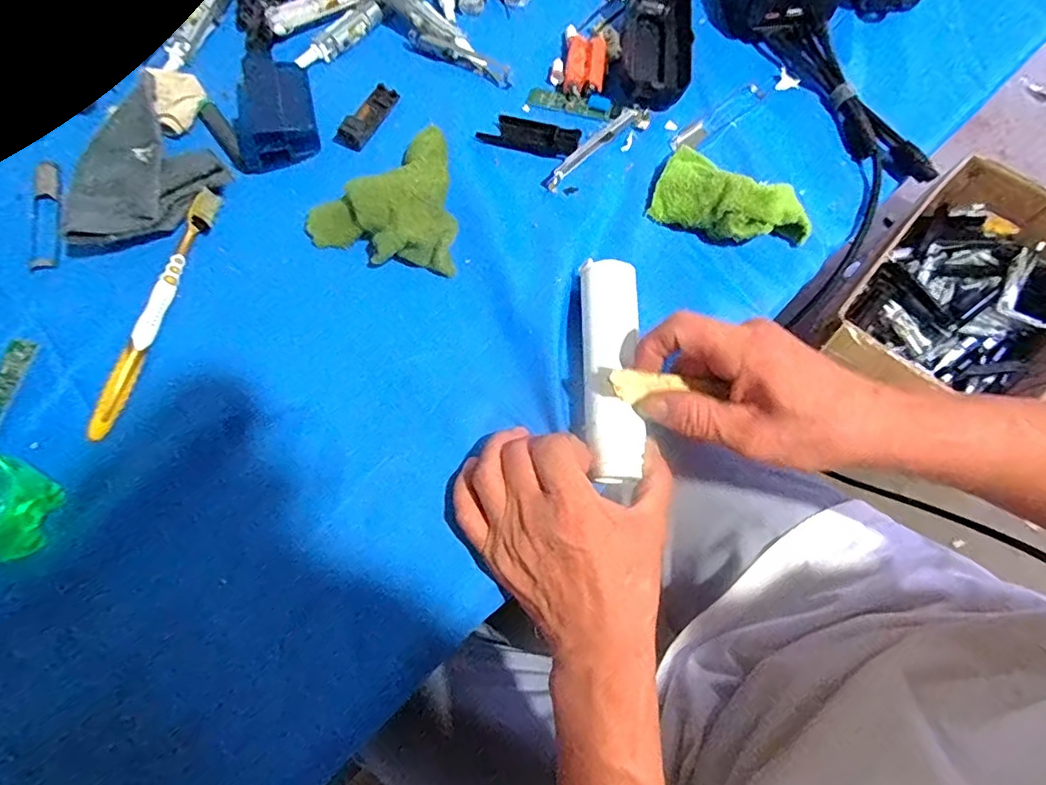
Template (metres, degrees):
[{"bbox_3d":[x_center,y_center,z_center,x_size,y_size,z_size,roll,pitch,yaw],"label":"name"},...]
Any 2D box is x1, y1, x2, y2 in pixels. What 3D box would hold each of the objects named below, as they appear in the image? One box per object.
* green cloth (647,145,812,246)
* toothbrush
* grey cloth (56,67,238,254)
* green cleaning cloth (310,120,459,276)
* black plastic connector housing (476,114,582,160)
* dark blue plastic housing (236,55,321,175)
[{"bbox_3d":[0.143,-0.129,0.364,0.105,0.037,0.055,35,76,10],"label":"green cloth"},{"bbox_3d":[-0.246,-0.057,0.357,0.014,0.015,0.180,15,73,5],"label":"toothbrush"},{"bbox_3d":[-0.280,-0.156,0.378,0.108,0.029,0.108,-44,77,-12],"label":"grey cloth"},{"bbox_3d":[-0.100,-0.135,0.365,0.099,0.042,0.106,-7,73,-2],"label":"green cleaning cloth"},{"bbox_3d":[0.005,-0.193,0.400,0.072,0.009,0.027,19,74,6],"label":"black plastic connector housing"},{"bbox_3d":[-0.186,-0.211,0.394,0.056,0.028,0.088,-15,73,-5],"label":"dark blue plastic housing"}]

